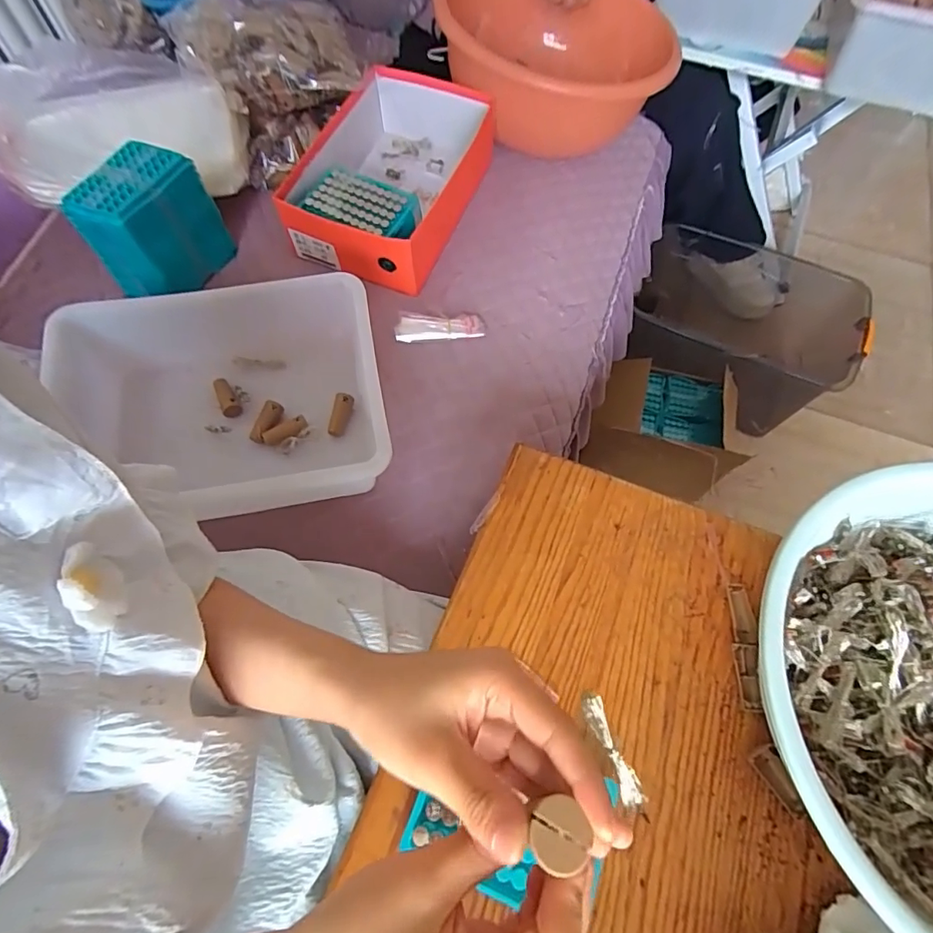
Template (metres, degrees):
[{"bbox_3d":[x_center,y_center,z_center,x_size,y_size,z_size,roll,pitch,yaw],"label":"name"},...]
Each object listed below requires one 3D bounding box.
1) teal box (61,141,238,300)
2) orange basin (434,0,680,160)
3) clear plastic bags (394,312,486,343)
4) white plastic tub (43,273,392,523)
[{"bbox_3d":[-0.391,-0.306,0.647,0.091,0.136,0.131,19,65,8],"label":"teal box"},{"bbox_3d":[0.128,-0.631,0.823,0.341,0.170,0.341,1,64,-1],"label":"orange basin"},{"bbox_3d":[-0.034,-0.183,0.670,0.115,0.016,0.039,-6,94,-6],"label":"clear plastic bags"},{"bbox_3d":[-0.249,-0.059,0.562,0.308,0.119,0.244,-10,65,-6],"label":"white plastic tub"}]

